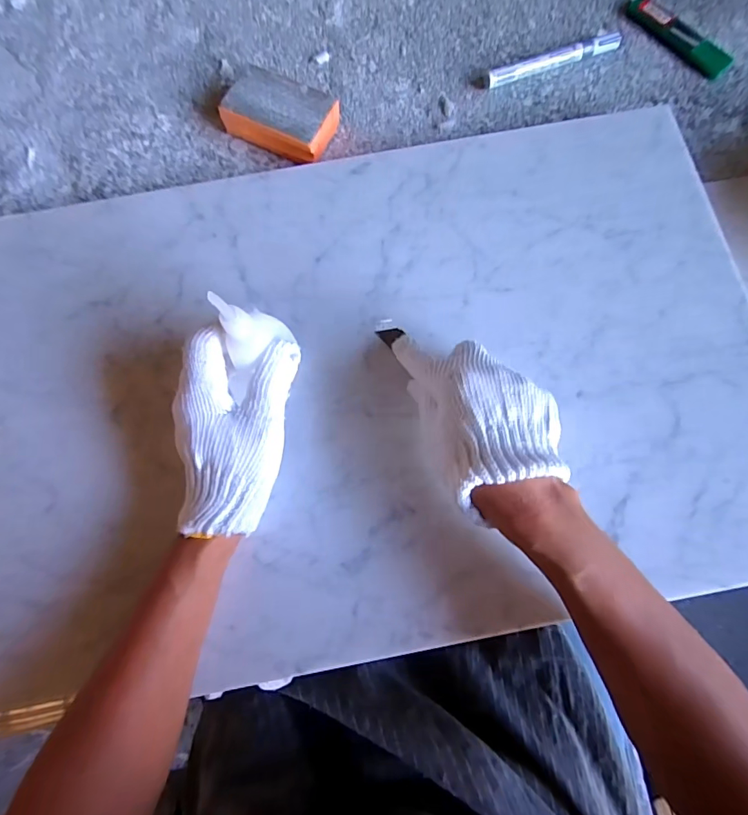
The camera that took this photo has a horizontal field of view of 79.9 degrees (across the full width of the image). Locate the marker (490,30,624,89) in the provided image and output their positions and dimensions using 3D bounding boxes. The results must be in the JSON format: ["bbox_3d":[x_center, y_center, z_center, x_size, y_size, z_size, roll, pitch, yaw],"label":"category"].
[{"bbox_3d":[0.180,-0.341,0.438,0.149,0.014,0.018,-24,79,-3],"label":"marker"}]

